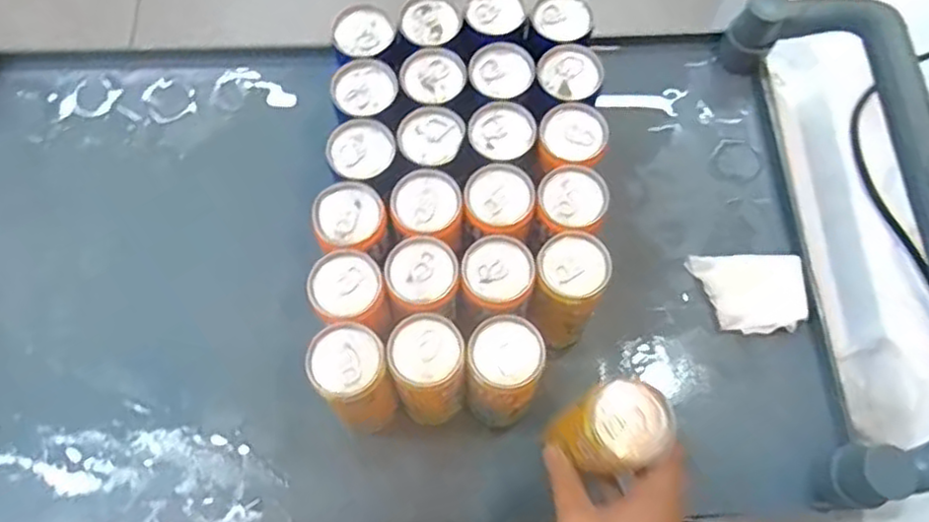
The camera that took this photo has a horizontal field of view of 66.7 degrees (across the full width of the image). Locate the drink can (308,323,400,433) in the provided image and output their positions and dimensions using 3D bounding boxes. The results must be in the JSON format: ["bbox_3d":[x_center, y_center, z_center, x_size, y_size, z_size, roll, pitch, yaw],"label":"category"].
[{"bbox_3d":[-0.085,0.097,0.566,0.054,0.144,0.059,0,70,-1],"label":"drink can"}]

